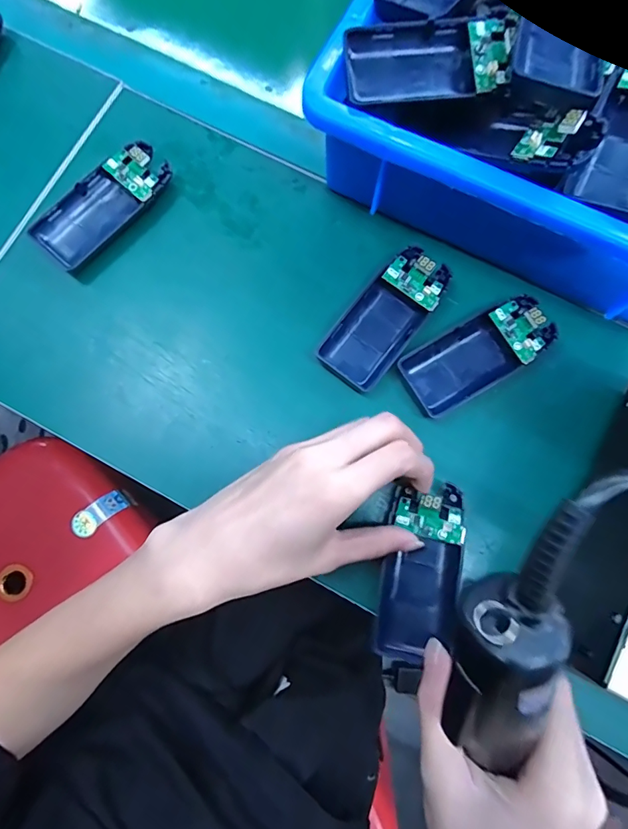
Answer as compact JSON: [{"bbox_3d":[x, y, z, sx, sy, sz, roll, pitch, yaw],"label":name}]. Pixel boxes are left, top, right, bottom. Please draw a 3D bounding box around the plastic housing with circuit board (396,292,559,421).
[{"bbox_3d":[0.108,-0.039,0.287,0.101,0.022,0.043,-29,80,-5],"label":"plastic housing with circuit board"}]

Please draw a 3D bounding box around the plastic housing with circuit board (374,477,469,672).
[{"bbox_3d":[0.063,0.093,0.264,0.045,0.017,0.101,13,88,2],"label":"plastic housing with circuit board"}]

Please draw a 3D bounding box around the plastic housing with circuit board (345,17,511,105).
[{"bbox_3d":[0.063,-0.198,0.252,0.088,0.023,0.039,0,79,1],"label":"plastic housing with circuit board"}]

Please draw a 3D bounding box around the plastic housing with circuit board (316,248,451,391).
[{"bbox_3d":[0.048,-0.065,0.294,0.044,0.024,0.101,37,82,7],"label":"plastic housing with circuit board"}]

